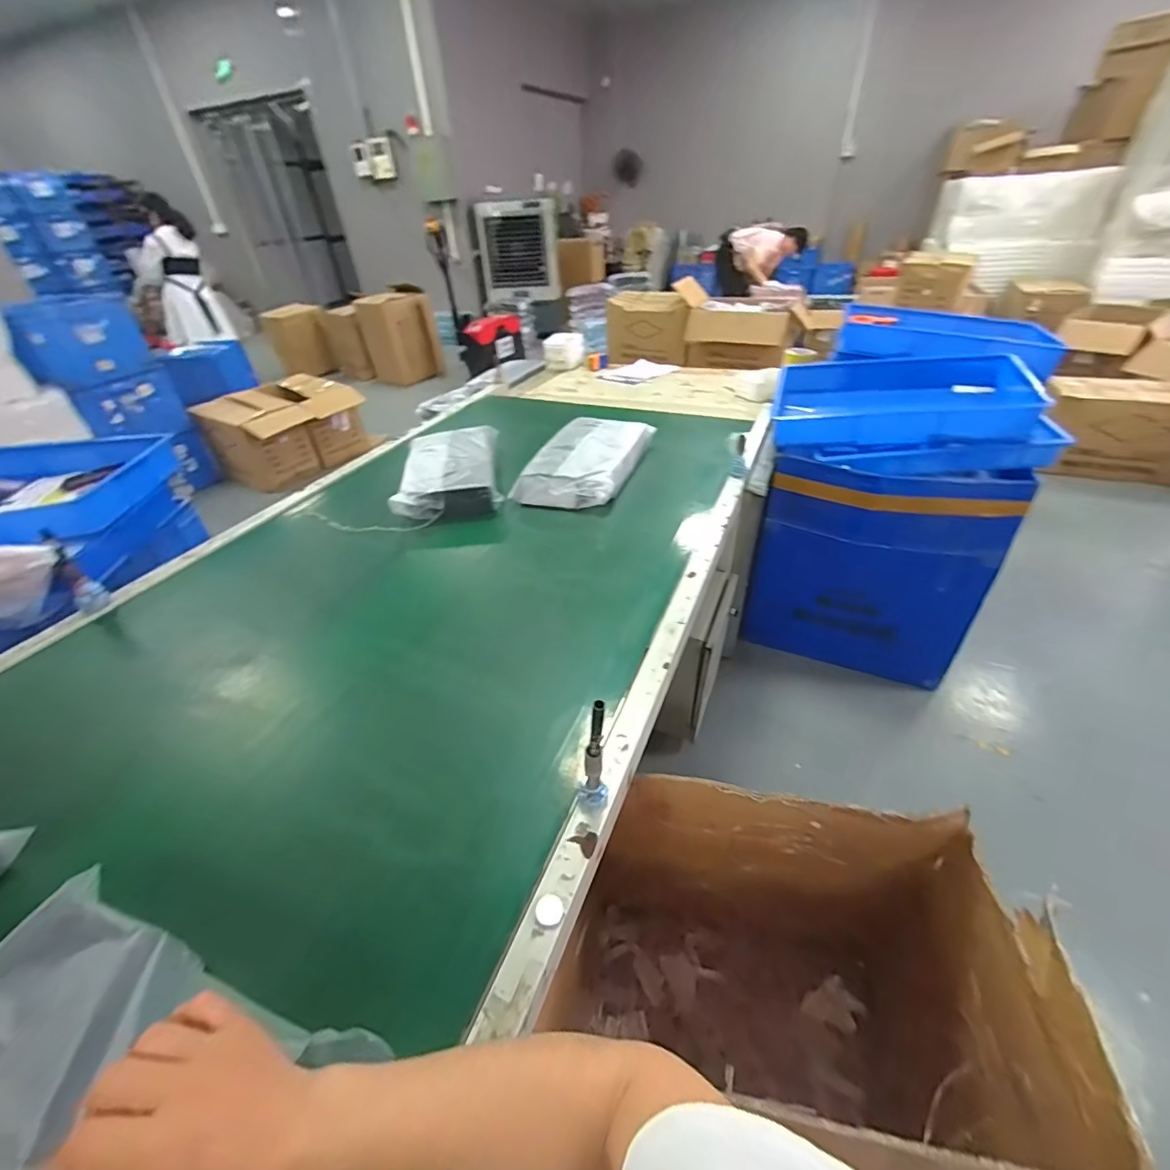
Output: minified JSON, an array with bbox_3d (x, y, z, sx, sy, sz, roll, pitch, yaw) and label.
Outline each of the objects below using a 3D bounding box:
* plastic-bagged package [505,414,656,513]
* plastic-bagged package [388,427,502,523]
[{"bbox_3d":[0.009,-0.324,1.299,0.224,0.080,0.422,12,41,20],"label":"plastic-bagged package"},{"bbox_3d":[-0.343,-0.305,1.315,0.240,0.101,0.417,-7,38,-3],"label":"plastic-bagged package"}]

